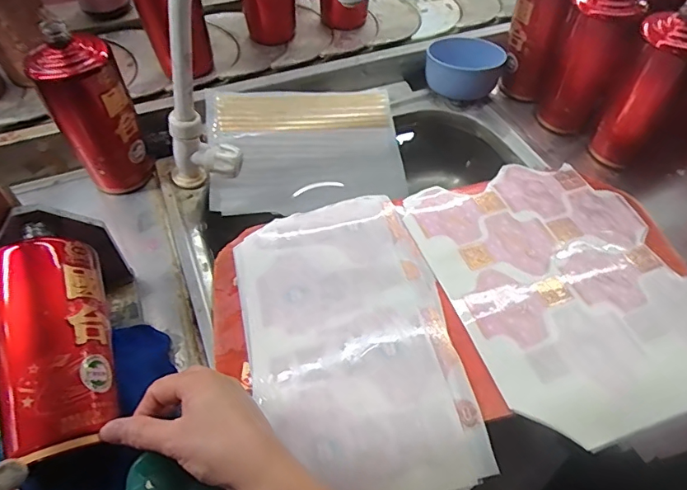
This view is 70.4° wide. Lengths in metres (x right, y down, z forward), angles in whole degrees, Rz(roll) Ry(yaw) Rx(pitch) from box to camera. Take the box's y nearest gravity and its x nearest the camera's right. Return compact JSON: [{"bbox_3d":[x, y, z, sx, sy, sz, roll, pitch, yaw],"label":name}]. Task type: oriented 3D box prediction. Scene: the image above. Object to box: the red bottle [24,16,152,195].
[{"bbox_3d":[-0.273,-0.143,0.543,0.070,0.183,0.069,13,55,8],"label":"red bottle"}]

